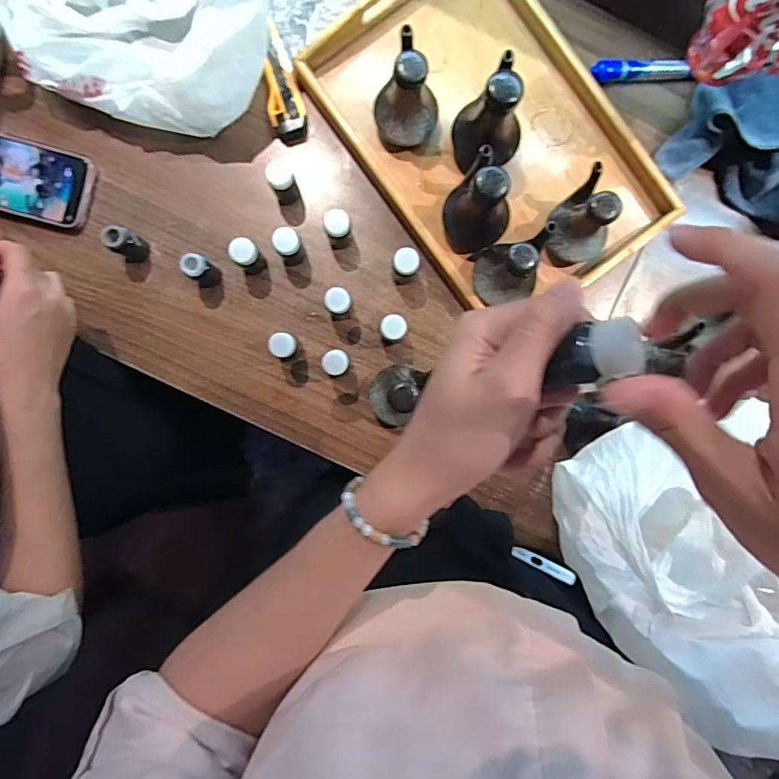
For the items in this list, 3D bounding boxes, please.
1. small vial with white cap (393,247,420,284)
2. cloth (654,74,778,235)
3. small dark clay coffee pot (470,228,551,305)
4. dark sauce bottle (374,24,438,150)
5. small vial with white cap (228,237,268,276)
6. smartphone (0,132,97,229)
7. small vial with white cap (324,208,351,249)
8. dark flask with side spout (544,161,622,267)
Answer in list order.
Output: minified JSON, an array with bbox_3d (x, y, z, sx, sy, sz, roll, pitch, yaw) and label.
[{"bbox_3d":[0.017,-0.131,0.543,0.025,0.063,0.025,0,91,-1],"label":"small vial with white cap"},{"bbox_3d":[0.434,-0.246,0.542,0.252,0.074,0.127,23,91,-2],"label":"cloth"},{"bbox_3d":[0.125,-0.123,0.523,0.070,0.096,0.066,0,91,-1],"label":"small dark clay coffee pot"},{"bbox_3d":[0.020,-0.294,0.516,0.063,0.093,0.067,0,91,-1],"label":"dark sauce bottle"},{"bbox_3d":[-0.150,-0.141,0.543,0.027,0.056,0.027,0,91,-1],"label":"small vial with white cap"},{"bbox_3d":[-0.415,-0.236,0.560,0.170,0.015,0.084,13,91,-2],"label":"smartphone"},{"bbox_3d":[-0.054,-0.172,0.545,0.026,0.052,0.027,0,91,-1],"label":"small vial with white cap"},{"bbox_3d":[0.199,-0.168,0.519,0.065,0.098,0.072,41,90,-2],"label":"dark flask with side spout"}]

